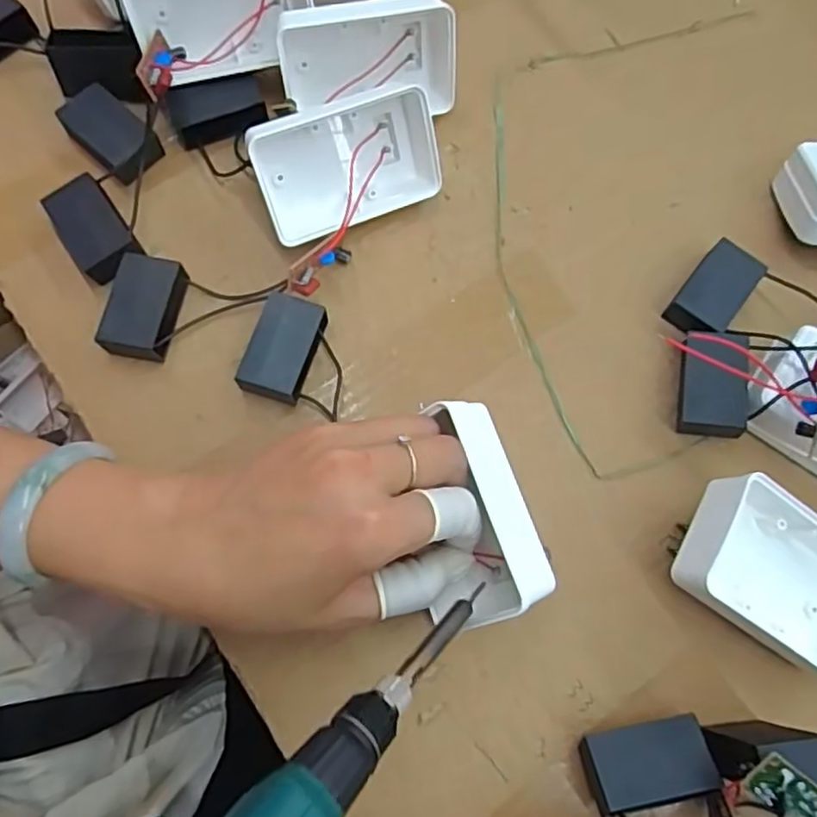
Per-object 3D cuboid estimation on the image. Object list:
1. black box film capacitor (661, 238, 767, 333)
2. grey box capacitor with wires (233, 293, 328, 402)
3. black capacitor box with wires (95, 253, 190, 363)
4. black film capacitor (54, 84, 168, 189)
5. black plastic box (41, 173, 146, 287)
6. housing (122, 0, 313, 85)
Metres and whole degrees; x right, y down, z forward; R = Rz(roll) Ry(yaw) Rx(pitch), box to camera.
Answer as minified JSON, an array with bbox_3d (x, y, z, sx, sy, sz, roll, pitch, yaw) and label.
[{"bbox_3d":[0.158,-0.059,0.346,0.030,0.019,0.047,36,75,8],"label":"black box film capacitor"},{"bbox_3d":[-0.061,-0.027,0.325,0.030,0.017,0.050,16,73,3],"label":"grey box capacitor with wires"},{"bbox_3d":[-0.129,-0.049,0.328,0.029,0.022,0.047,13,73,2],"label":"black capacitor box with wires"},{"bbox_3d":[-0.158,-0.145,0.356,0.047,0.021,0.030,42,76,10],"label":"black film capacitor"},{"bbox_3d":[-0.158,-0.088,0.338,0.029,0.022,0.050,-35,78,-11],"label":"black plastic box"},{"bbox_3d":[-0.094,-0.202,0.335,0.090,0.043,0.033,-17,75,-7],"label":"housing"}]

